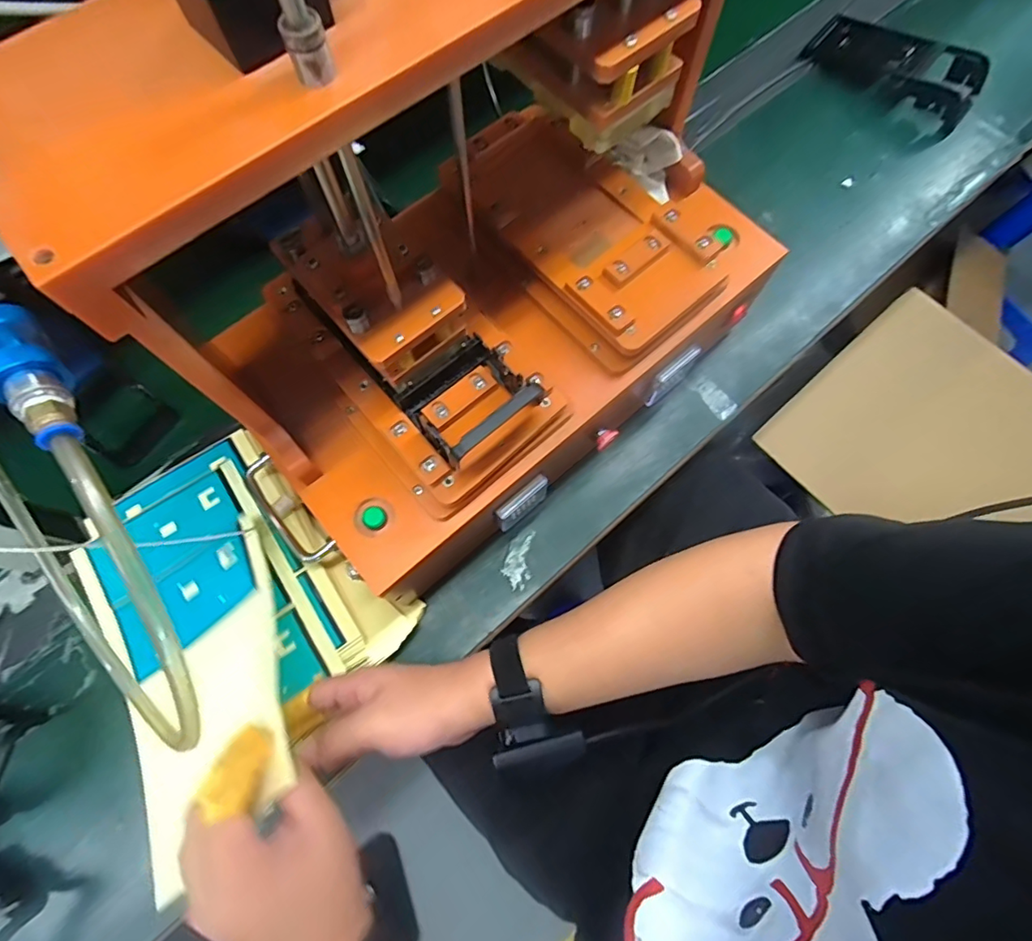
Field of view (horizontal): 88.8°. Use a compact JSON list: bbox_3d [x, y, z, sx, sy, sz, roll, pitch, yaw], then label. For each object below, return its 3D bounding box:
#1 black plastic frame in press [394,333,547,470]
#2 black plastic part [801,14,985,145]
[{"bbox_3d":[-0.031,-0.052,0.366,0.085,0.044,0.077,-38,75,-11],"label":"black plastic frame in press"},{"bbox_3d":[0.494,-0.528,0.683,0.217,0.036,0.104,43,77,10],"label":"black plastic part"}]

